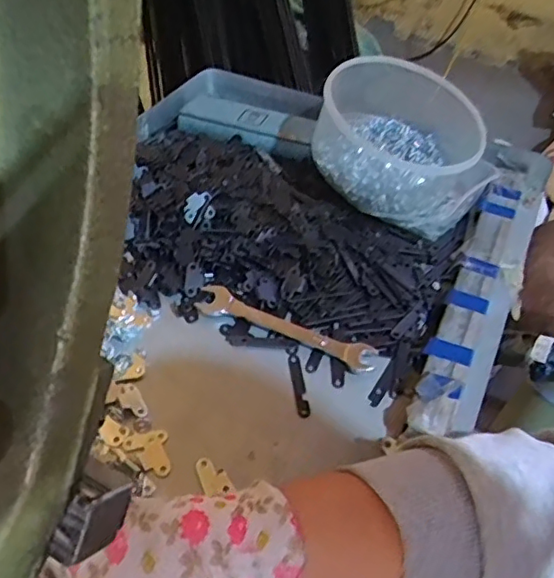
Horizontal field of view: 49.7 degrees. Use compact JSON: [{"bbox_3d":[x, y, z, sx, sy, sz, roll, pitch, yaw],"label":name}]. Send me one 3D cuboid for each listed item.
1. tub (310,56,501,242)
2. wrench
[{"bbox_3d":[0.127,-0.141,0.569,0.158,0.089,0.156,3,47,-3],"label":"tub"},{"bbox_3d":[0.006,0.026,0.459,0.143,0.006,0.025,21,48,14],"label":"wrench"}]

